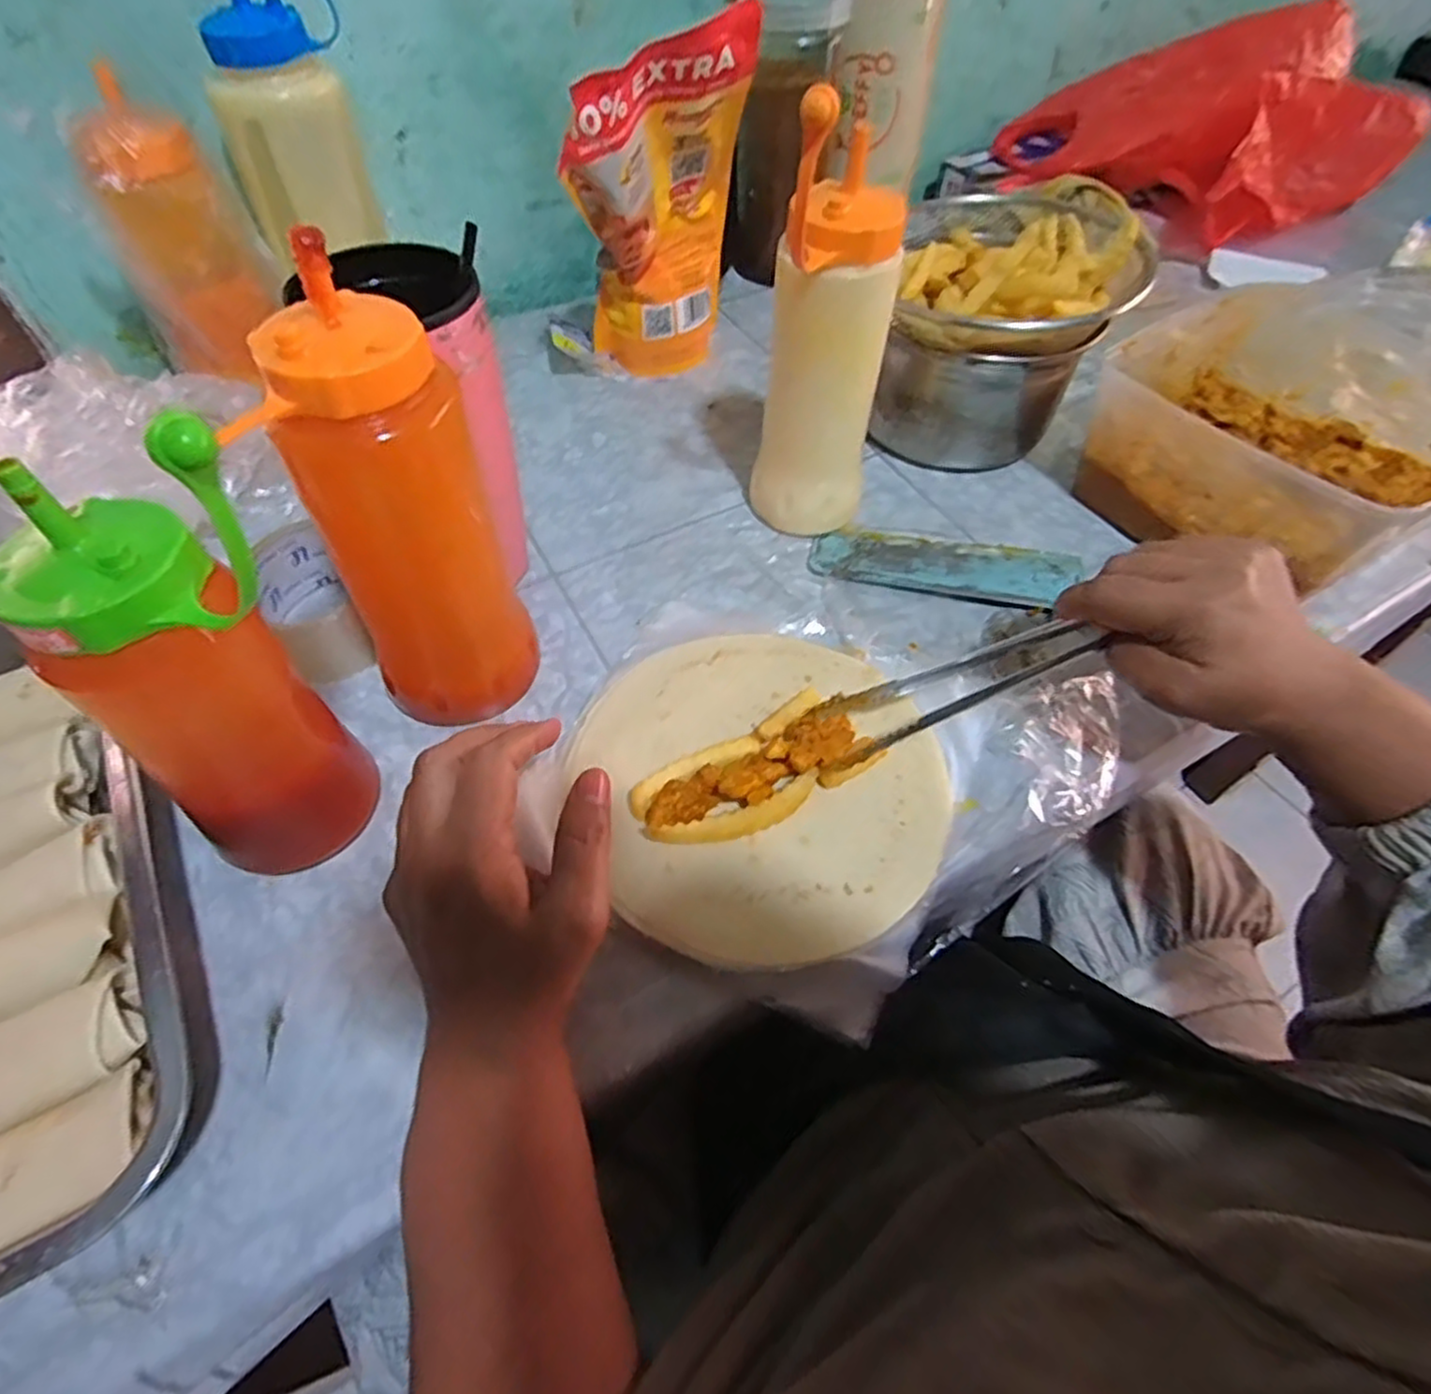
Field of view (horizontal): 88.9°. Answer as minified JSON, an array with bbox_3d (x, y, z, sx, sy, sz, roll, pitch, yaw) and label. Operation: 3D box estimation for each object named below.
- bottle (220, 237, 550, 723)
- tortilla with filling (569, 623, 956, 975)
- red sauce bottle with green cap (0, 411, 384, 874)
[{"bbox_3d":[-0.140,-0.076,0.340,0.075,0.205,0.070,-6,55,-6],"label":"bottle"},{"bbox_3d":[0.024,0.030,0.367,0.174,0.043,0.187,1,55,-1],"label":"tortilla with filling"},{"bbox_3d":[-0.203,0.001,0.300,0.078,0.191,0.066,-17,57,-13],"label":"red sauce bottle with green cap"}]

